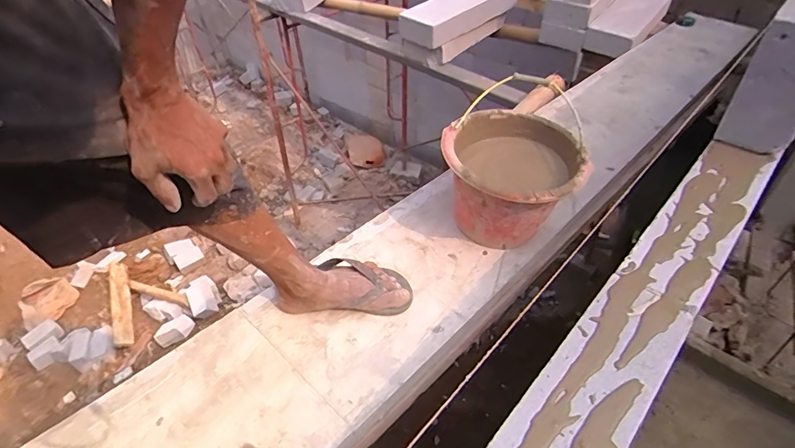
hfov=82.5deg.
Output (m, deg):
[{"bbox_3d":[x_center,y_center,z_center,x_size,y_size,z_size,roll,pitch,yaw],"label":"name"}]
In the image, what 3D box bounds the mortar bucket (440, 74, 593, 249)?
[{"bbox_3d":[0.229,-0.086,0.936,0.274,0.196,0.288,-2,43,1],"label":"mortar bucket"}]

